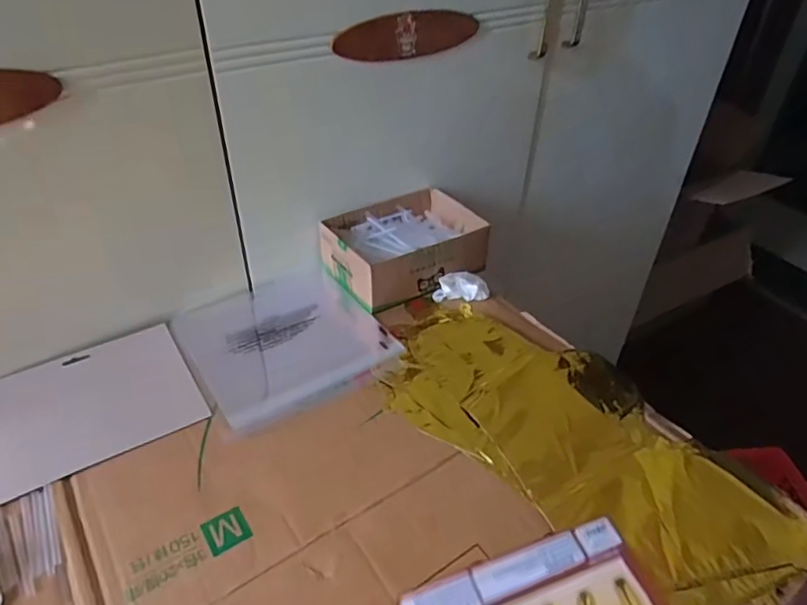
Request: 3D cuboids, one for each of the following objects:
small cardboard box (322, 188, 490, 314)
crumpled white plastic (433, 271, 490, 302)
[{"bbox_3d":[0.003,-0.072,0.737,0.193,0.068,0.147,-26,45,-31],"label":"small cardboard box"},{"bbox_3d":[0.072,-0.021,0.720,0.067,0.024,0.039,2,38,0],"label":"crumpled white plastic"}]

